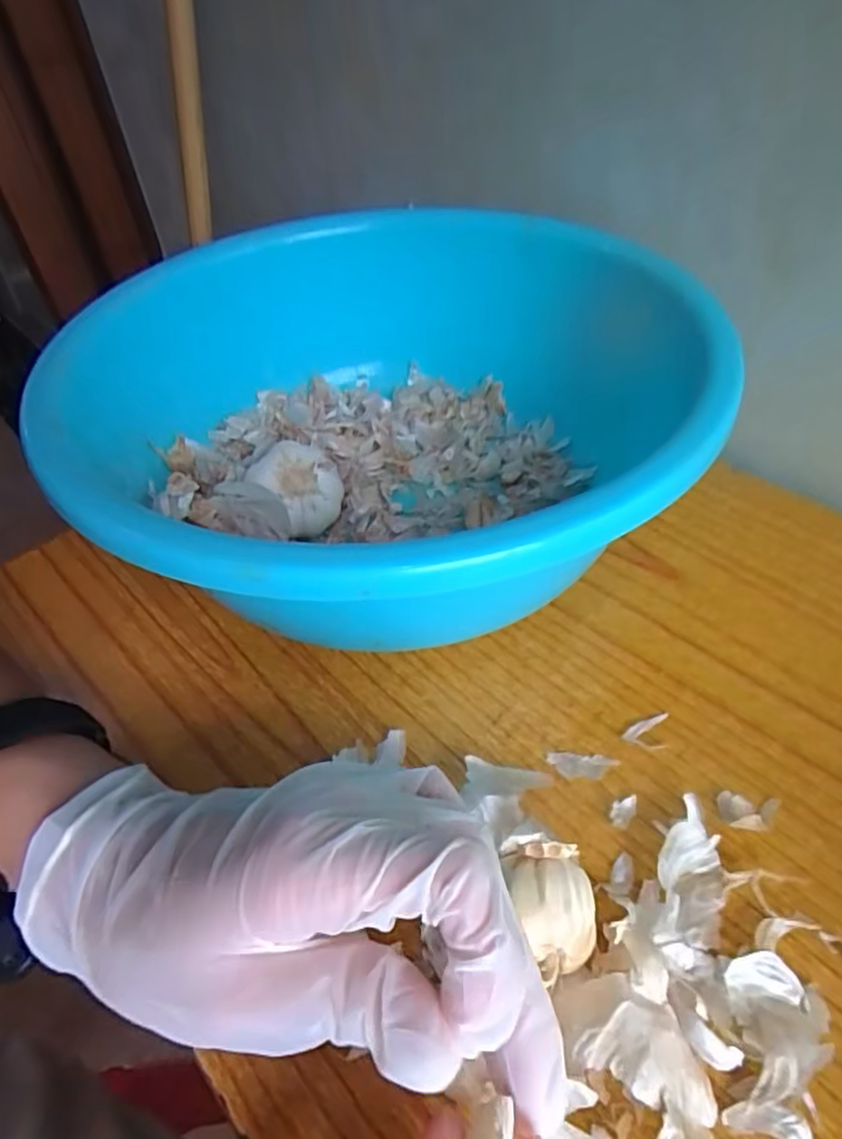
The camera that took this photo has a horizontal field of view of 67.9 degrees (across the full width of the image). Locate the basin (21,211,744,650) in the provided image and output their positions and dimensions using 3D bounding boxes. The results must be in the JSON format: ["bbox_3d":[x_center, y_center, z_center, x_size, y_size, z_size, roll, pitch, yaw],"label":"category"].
[{"bbox_3d":[-0.015,-0.072,0.337,0.302,0.120,0.311,-3,46,3],"label":"basin"}]

